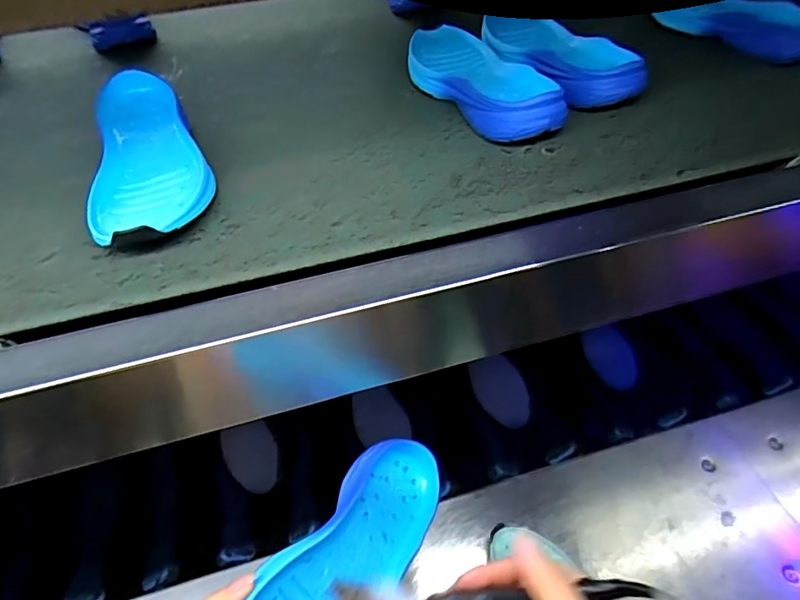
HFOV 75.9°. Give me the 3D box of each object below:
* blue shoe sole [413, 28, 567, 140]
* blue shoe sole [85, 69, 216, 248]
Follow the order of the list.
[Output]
[{"bbox_3d":[0.082,-0.233,0.538,0.098,0.037,0.247,-23,50,-18],"label":"blue shoe sole"},{"bbox_3d":[-0.221,-0.124,0.449,0.101,0.044,0.239,-20,49,-16],"label":"blue shoe sole"}]

